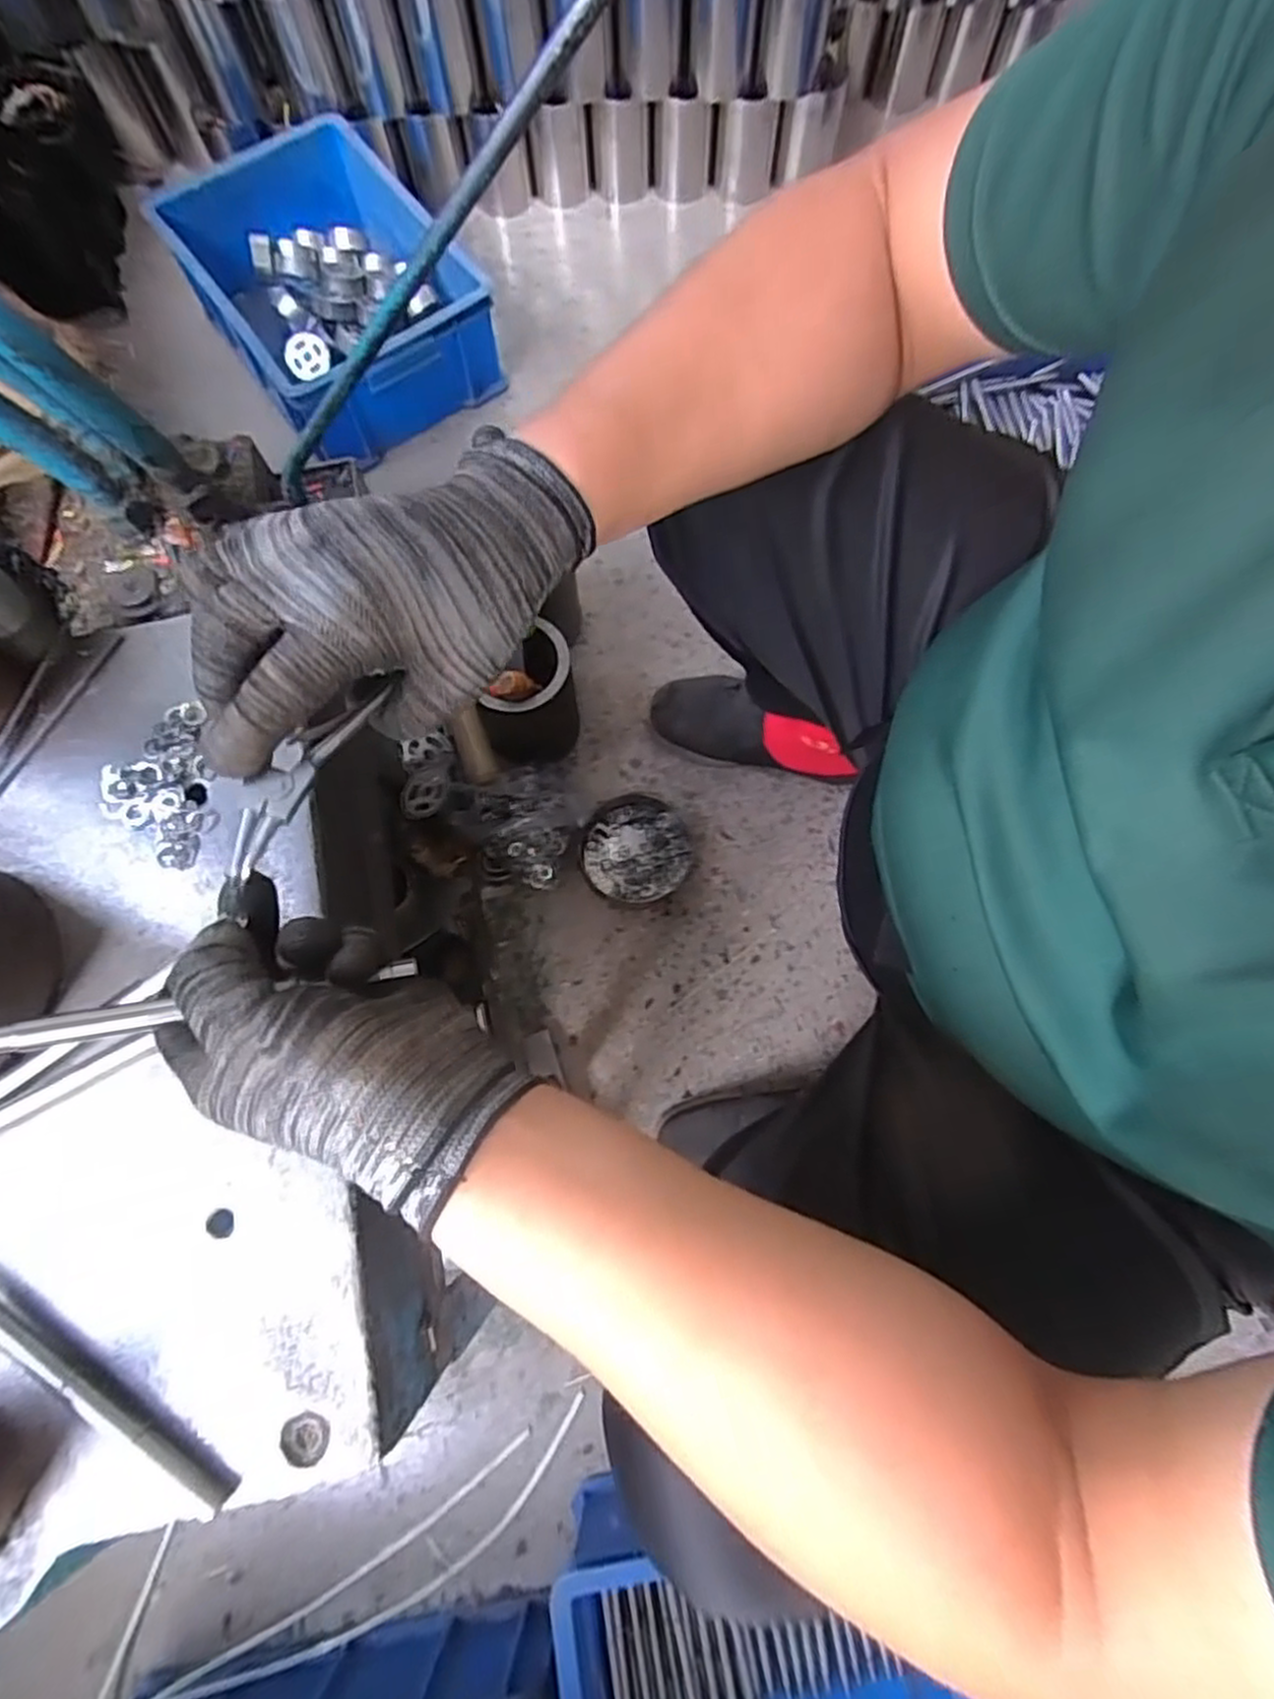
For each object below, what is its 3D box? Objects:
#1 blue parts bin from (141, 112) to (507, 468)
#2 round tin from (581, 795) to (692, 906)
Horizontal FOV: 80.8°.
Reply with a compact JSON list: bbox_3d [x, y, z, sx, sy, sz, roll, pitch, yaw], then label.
[{"bbox_3d":[-0.411,-0.765,1.033,0.310,0.144,0.427,-34,76,-8],"label":"blue parts bin"},{"bbox_3d":[-0.001,0.002,0.864,0.121,0.030,0.118,0,74,1],"label":"round tin"}]

